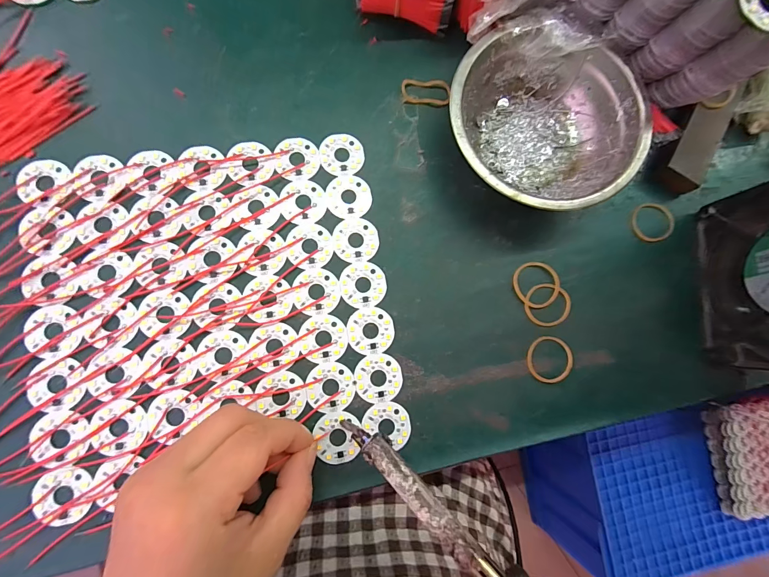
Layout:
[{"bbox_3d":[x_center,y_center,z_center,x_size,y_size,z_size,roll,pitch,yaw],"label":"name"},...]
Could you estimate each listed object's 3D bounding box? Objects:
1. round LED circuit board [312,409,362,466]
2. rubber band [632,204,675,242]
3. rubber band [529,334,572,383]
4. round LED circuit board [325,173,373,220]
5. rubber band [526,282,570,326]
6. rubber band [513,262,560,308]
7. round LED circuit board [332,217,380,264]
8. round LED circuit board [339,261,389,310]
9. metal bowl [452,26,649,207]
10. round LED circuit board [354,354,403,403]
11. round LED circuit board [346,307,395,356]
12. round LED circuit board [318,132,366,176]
[{"bbox_3d":[-0.029,0.093,0.216,0.027,0.004,0.031,2,82,-6],"label":"round LED circuit board"},{"bbox_3d":[0.204,-0.051,0.264,0.034,0.005,0.030,-19,78,-11],"label":"rubber band"},{"bbox_3d":[0.115,0.049,0.238,0.033,0.004,0.031,7,81,-5],"label":"rubber band"},{"bbox_3d":[-0.024,-0.063,0.237,0.030,0.004,0.031,1,85,-7],"label":"round LED circuit board"},{"bbox_3d":[0.115,0.011,0.243,0.034,0.004,0.030,-3,82,-7],"label":"rubber band"},{"bbox_3d":[0.107,-0.003,0.244,0.031,0.004,0.034,1,82,-6],"label":"rubber band"},{"bbox_3d":[-0.019,-0.033,0.234,0.030,0.004,0.030,1,82,-6],"label":"round LED circuit board"},{"bbox_3d":[-0.014,-0.002,0.230,0.031,0.004,0.030,1,82,-6],"label":"round LED circuit board"},{"bbox_3d":[0.104,-0.107,0.237,0.124,0.043,0.115,1,82,-6],"label":"metal bowl"},{"bbox_3d":[-0.004,0.058,0.223,0.030,0.004,0.030,1,82,-6],"label":"round LED circuit board"},{"bbox_3d":[-0.009,0.028,0.227,0.030,0.004,0.031,1,82,-6],"label":"round LED circuit board"},{"bbox_3d":[-0.029,-0.094,0.242,0.030,0.004,0.031,1,82,-6],"label":"round LED circuit board"}]

